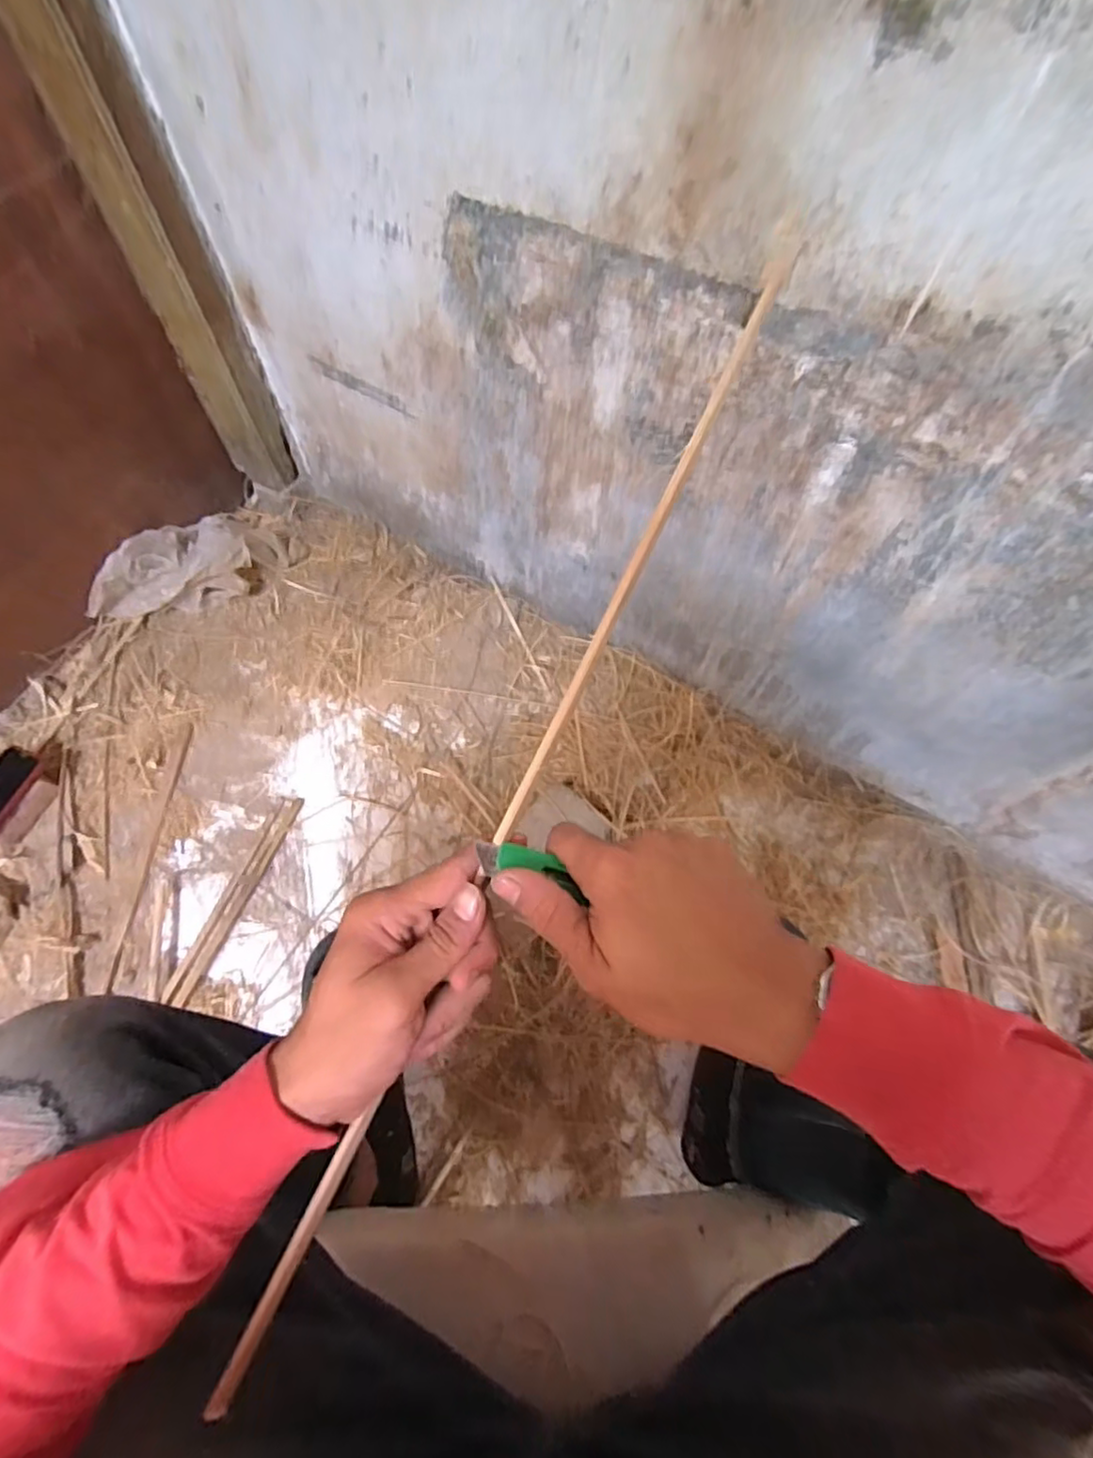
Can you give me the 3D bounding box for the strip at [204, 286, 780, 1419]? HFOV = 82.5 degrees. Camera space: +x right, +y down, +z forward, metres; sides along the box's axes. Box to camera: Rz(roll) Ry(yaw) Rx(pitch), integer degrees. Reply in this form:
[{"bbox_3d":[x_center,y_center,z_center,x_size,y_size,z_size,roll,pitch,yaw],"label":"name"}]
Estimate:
[{"bbox_3d":[-0.014,0.036,0.326,0.012,0.009,0.624,25,84,10],"label":"strip"}]

